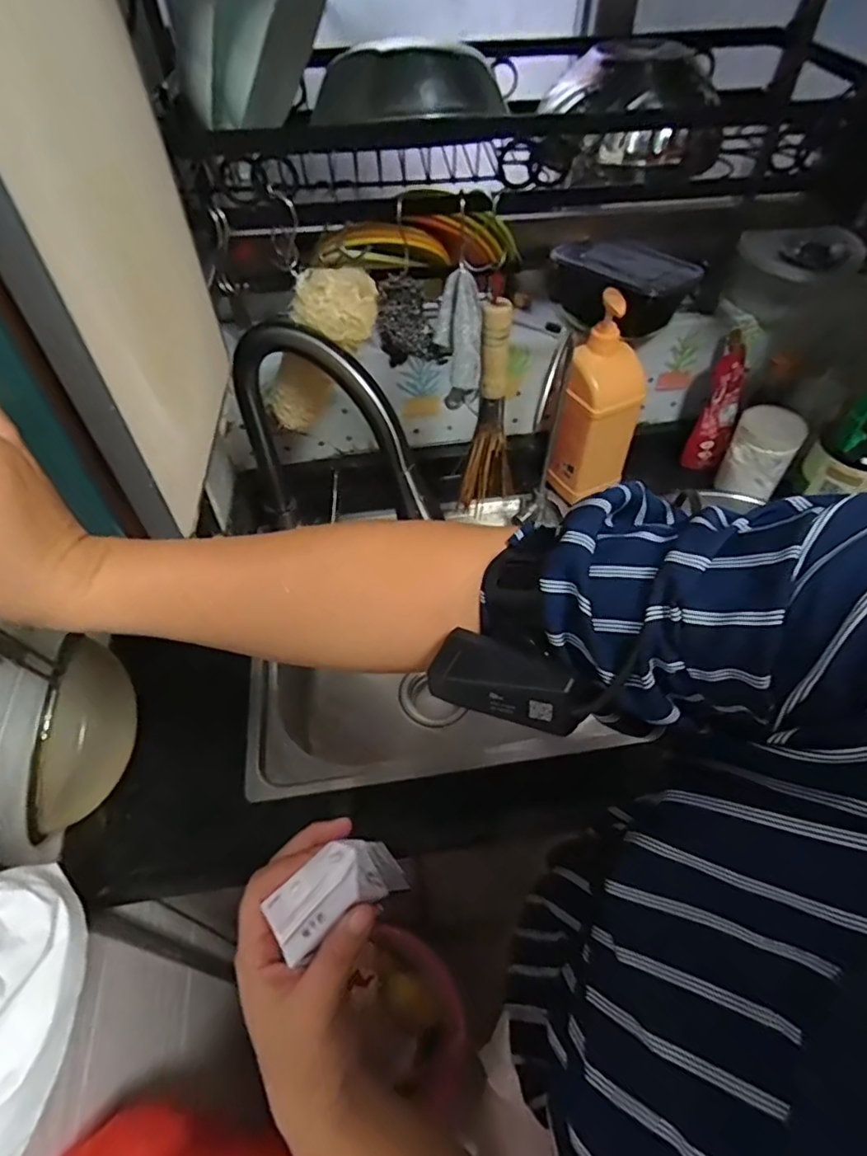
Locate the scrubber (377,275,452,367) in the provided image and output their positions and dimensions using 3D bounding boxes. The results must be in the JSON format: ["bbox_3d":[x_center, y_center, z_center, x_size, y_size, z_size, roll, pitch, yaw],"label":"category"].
[{"bbox_3d":[-0.021,-0.238,0.559,0.065,0.085,0.030,12,52,10],"label":"scrubber"}]

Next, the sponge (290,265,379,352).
[{"bbox_3d":[-0.090,-0.252,0.547,0.076,0.050,0.068,-8,51,-6],"label":"sponge"}]

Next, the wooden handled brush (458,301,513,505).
[{"bbox_3d":[0.062,-0.177,0.646,0.054,0.240,0.039,7,52,7],"label":"wooden handled brush"}]

